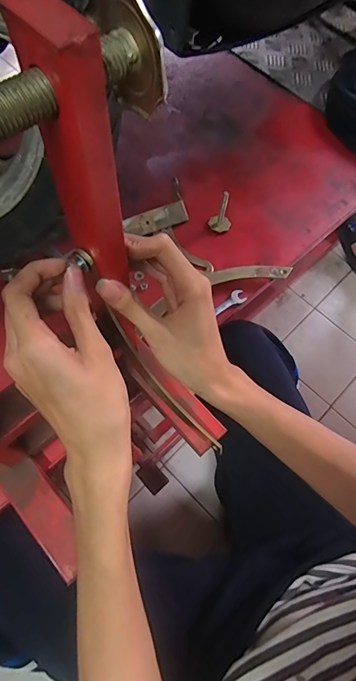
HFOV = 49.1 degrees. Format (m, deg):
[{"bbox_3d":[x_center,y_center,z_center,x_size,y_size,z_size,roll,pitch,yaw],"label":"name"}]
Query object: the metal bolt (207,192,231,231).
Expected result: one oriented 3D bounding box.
[{"bbox_3d":[0.064,-0.186,0.569,0.033,0.056,0.030,10,66,1],"label":"metal bolt"}]

